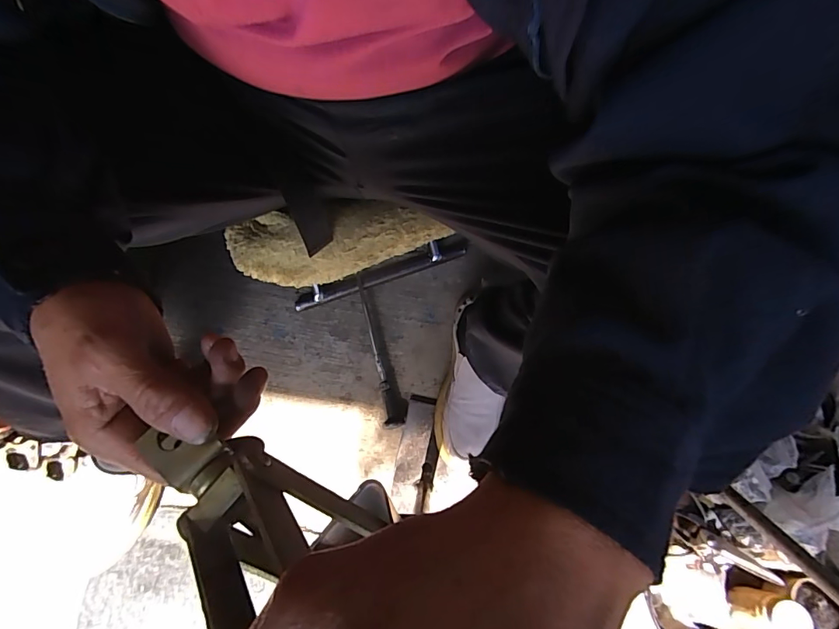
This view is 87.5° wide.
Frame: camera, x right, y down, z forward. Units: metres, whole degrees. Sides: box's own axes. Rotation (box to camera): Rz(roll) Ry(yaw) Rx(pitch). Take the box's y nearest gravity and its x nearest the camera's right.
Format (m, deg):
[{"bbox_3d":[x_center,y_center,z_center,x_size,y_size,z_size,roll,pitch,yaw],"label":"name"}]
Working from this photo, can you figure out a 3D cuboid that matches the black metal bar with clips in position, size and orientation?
[{"bbox_3d":[-0.063,-0.065,0.707,0.280,0.032,0.028,-20,75,-9],"label":"black metal bar with clips"}]

